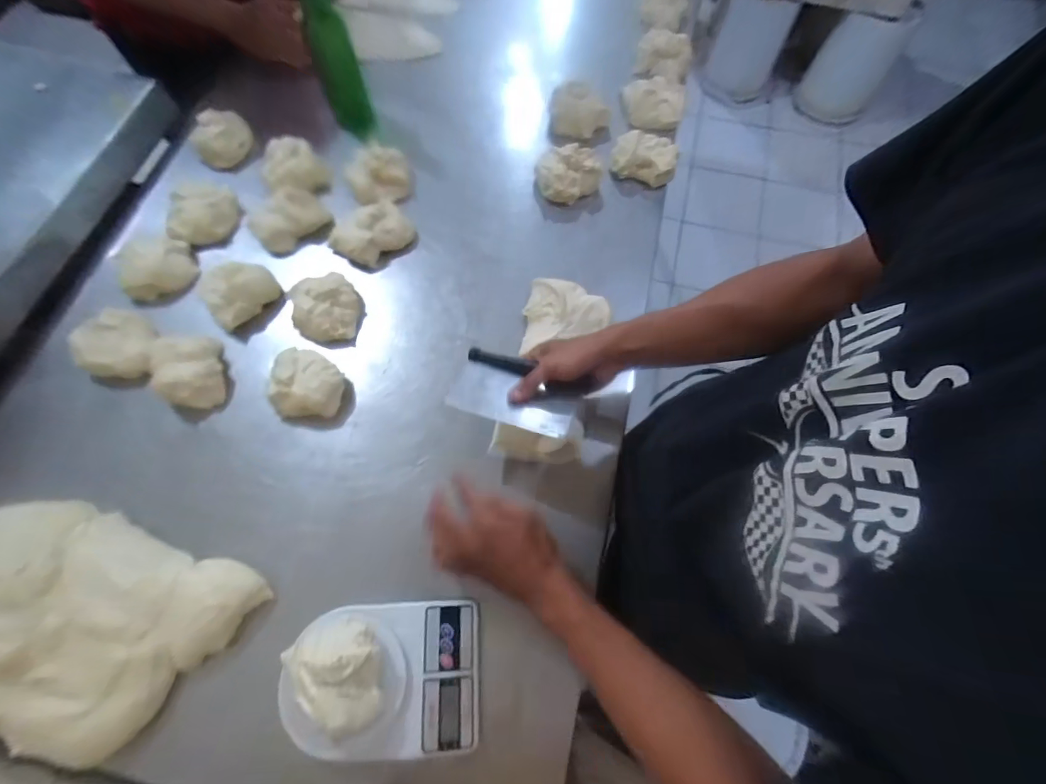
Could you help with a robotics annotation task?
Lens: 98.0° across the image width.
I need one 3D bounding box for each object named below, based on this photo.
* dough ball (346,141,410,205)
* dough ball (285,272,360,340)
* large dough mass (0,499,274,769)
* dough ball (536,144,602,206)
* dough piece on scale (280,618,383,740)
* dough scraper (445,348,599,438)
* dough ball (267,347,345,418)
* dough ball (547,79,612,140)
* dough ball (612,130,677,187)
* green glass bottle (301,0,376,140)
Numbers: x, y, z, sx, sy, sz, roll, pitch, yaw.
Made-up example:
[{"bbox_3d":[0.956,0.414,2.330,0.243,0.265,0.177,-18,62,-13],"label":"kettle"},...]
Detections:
[{"bbox_3d":[-0.243,-0.367,0.769,0.100,0.046,0.093,0,70,1],"label":"dough ball"},{"bbox_3d":[-0.292,-0.128,0.679,0.089,0.043,0.102,-5,70,-1],"label":"dough ball"},{"bbox_3d":[-0.548,0.260,0.522,0.428,0.060,0.242,18,71,7],"label":"large dough mass"},{"bbox_3d":[0.074,-0.361,0.754,0.108,0.059,0.080,12,70,5],"label":"dough ball"},{"bbox_3d":[-0.190,0.287,0.464,0.114,0.047,0.089,40,75,14],"label":"dough piece on scale"},{"bbox_3d":[-0.010,0.003,0.550,0.154,0.025,0.091,15,56,17],"label":"dough scraper"},{"bbox_3d":[-0.296,-0.017,0.631,0.089,0.050,0.096,0,70,1],"label":"dough ball"},{"bbox_3d":[0.103,-0.503,0.813,0.104,0.057,0.107,0,70,1],"label":"dough ball"},{"bbox_3d":[0.205,-0.395,0.777,0.109,0.044,0.070,12,70,5],"label":"dough ball"},{"bbox_3d":[-0.322,-0.574,0.758,0.070,0.292,0.067,-14,70,-5],"label":"green glass bottle"}]

